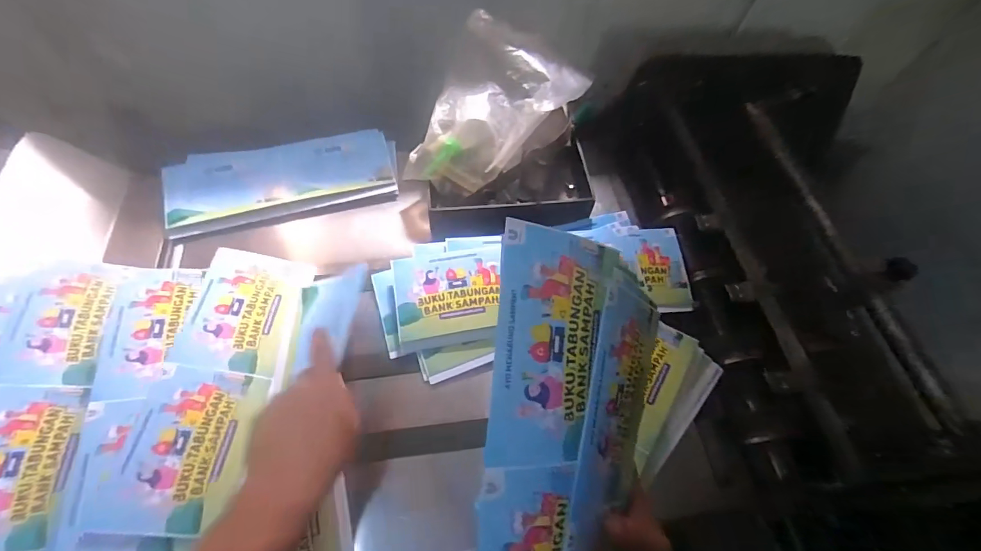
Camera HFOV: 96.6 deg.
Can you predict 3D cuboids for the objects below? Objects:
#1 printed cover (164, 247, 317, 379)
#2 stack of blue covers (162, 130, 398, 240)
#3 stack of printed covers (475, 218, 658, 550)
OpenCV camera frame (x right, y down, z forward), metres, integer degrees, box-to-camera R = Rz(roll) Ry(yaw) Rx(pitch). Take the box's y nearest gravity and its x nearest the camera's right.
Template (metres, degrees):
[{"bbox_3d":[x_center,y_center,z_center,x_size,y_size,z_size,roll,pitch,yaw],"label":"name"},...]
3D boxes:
[{"bbox_3d":[-0.288,0.040,0.519,0.111,0.007,0.155,13,55,-17],"label":"printed cover"},{"bbox_3d":[-0.297,-0.142,0.636,0.313,0.021,0.133,-12,61,-11],"label":"stack of blue covers"},{"bbox_3d":[0.059,0.141,0.298,0.159,0.050,0.334,13,78,-28],"label":"stack of printed covers"}]

